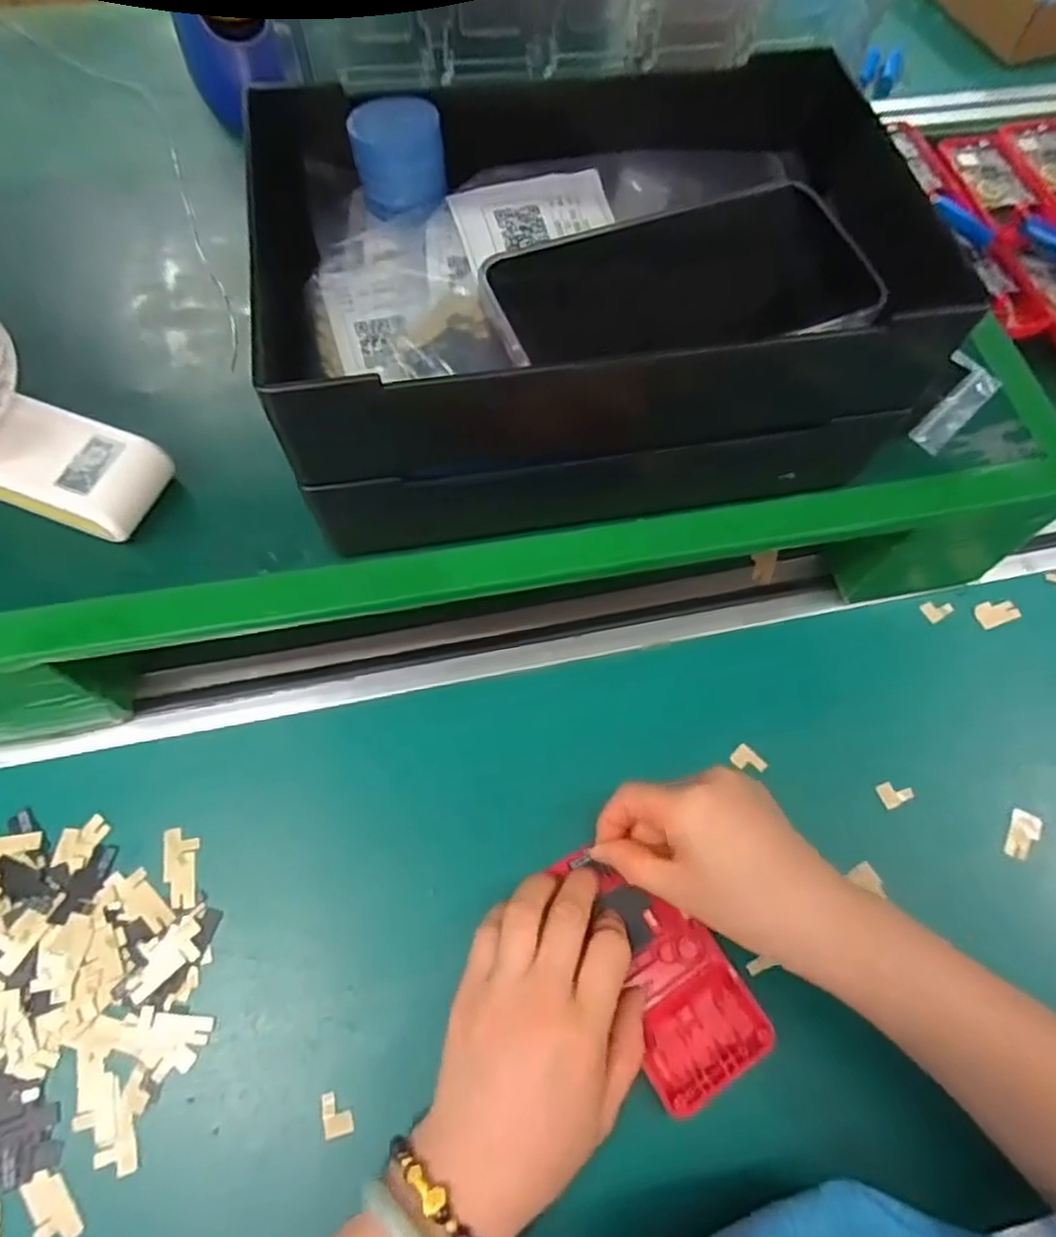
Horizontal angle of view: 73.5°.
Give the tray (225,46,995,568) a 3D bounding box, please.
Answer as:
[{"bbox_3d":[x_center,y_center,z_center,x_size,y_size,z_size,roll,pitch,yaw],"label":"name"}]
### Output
[{"bbox_3d":[0.022,-0.141,0.325,0.251,0.116,0.169,-7,65,-6],"label":"tray"}]

